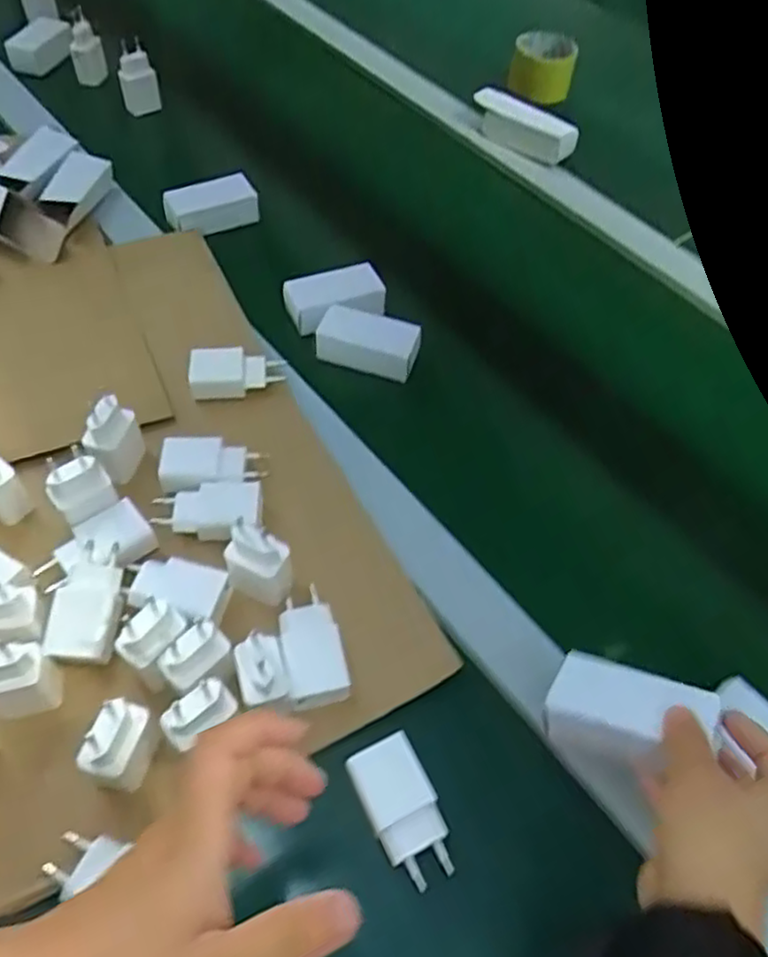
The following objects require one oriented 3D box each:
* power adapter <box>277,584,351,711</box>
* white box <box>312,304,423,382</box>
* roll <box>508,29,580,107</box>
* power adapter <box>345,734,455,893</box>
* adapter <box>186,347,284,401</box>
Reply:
[{"bbox_3d":[-0.049,0.111,0.469,0.039,0.025,0.075,-10,56,-11],"label":"power adapter"},{"bbox_3d":[-0.013,-0.124,0.651,0.095,0.033,0.049,17,56,8],"label":"white box"},{"bbox_3d":[0.217,-0.557,0.958,0.079,0.068,0.086,1,56,-2],"label":"roll"},{"bbox_3d":[0.011,0.197,0.418,0.041,0.023,0.079,-21,59,-18],"label":"power adapter"},{"bbox_3d":[-0.126,-0.091,0.606,0.078,0.022,0.042,-6,56,-8],"label":"adapter"}]

